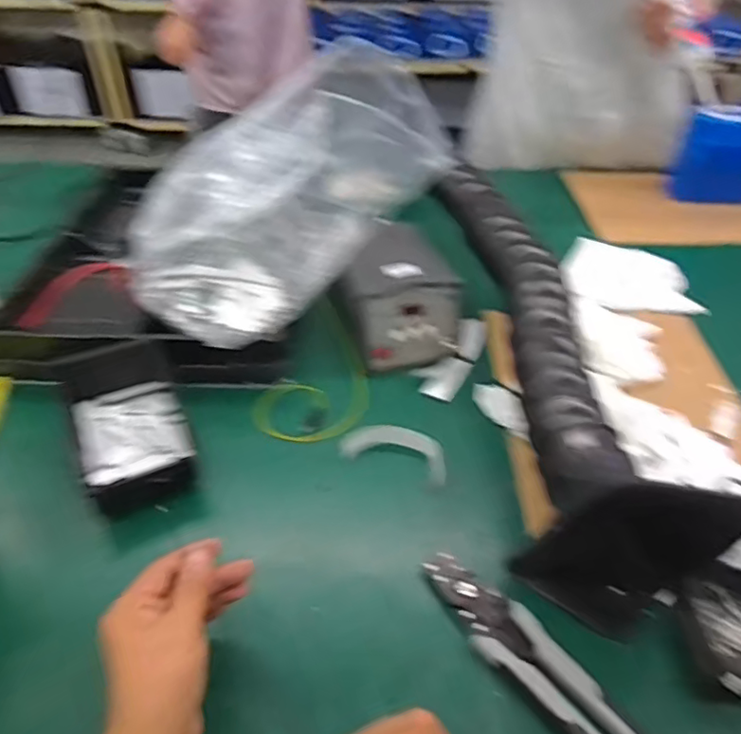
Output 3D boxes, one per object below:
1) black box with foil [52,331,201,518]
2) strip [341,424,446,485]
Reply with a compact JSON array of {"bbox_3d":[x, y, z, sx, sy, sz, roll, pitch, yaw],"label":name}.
[{"bbox_3d":[-0.248,0.057,0.605,0.107,0.068,0.185,-19,45,-21],"label":"black box with foil"},{"bbox_3d":[0.028,0.085,0.621,0.113,0.004,0.058,15,43,15],"label":"strip"}]

